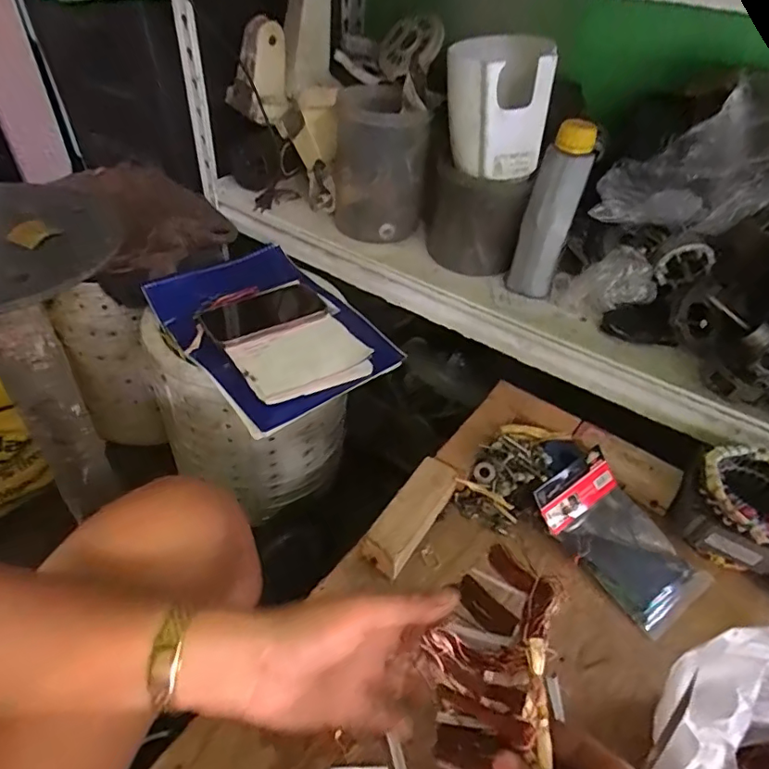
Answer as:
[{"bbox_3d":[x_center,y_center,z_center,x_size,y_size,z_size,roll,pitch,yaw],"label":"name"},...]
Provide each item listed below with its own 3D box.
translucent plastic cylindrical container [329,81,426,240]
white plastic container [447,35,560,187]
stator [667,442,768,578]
[{"bbox_3d":[-0.010,-0.325,0.786,0.129,0.180,0.146,1,42,-4],"label":"translucent plastic cylindrical container"},{"bbox_3d":[0.132,-0.331,0.636,0.109,0.136,0.105,0,42,-5],"label":"white plastic container"},{"bbox_3d":[0.356,0.121,0.529,0.103,0.074,0.107,3,42,-2],"label":"stator"}]

